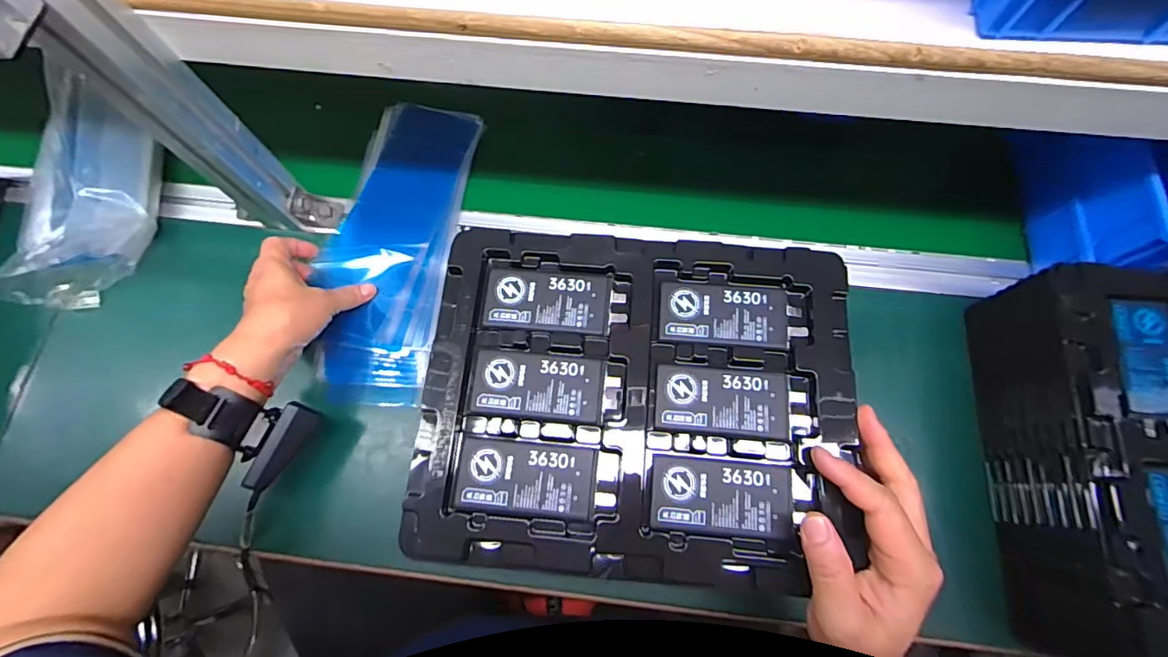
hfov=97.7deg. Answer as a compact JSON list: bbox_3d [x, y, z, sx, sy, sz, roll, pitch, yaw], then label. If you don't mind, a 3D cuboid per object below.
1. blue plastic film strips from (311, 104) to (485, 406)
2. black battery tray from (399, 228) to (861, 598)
[{"bbox_3d":[-0.187,-0.087,0.506,0.112,0.029,0.315,5,74,4],"label":"blue plastic film strips"},{"bbox_3d":[0.033,0.043,0.331,0.267,0.018,0.215,5,70,4],"label":"black battery tray"}]

